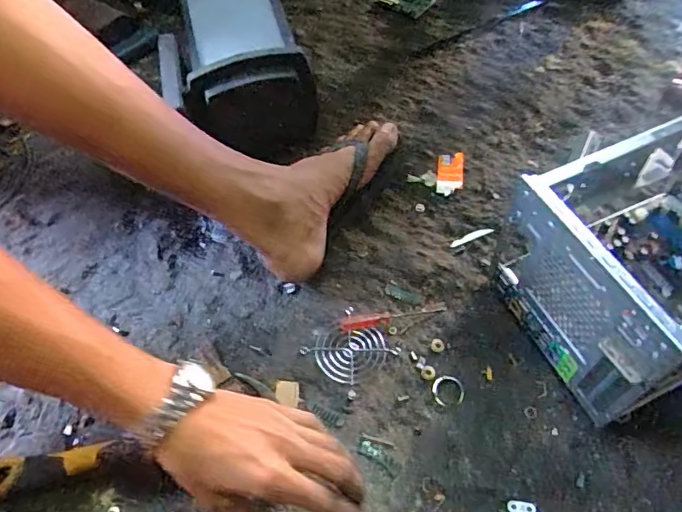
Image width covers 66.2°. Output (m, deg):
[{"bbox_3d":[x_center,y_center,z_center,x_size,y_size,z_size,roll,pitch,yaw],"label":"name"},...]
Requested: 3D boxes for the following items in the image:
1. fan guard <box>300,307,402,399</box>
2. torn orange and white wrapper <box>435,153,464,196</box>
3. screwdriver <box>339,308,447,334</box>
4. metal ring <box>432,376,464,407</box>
[{"bbox_3d":[0.009,0.102,0.564,0.075,0.006,0.073,41,66,17],"label":"fan guard"},{"bbox_3d":[0.144,-0.110,0.694,0.034,0.007,0.067,7,60,6],"label":"torn orange and white wrapper"},{"bbox_3d":[0.056,0.066,0.582,0.118,0.008,0.016,-14,60,-6],"label":"screwdriver"},{"bbox_3d":[0.113,0.143,0.553,0.033,0.004,0.032,-1,59,1],"label":"metal ring"}]

